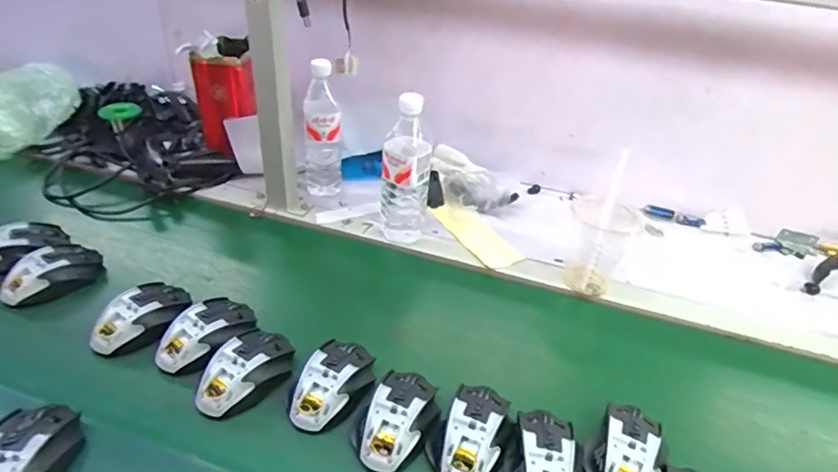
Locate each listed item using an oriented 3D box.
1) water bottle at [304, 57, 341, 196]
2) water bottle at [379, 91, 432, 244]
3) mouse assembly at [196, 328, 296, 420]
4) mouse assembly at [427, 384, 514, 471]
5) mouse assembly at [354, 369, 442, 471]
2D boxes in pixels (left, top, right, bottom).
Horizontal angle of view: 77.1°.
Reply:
[{"bbox_3d":[-0.160,-0.166,0.867,0.060,0.237,0.054,-2,38,-16],"label":"water bottle"},{"bbox_3d":[-0.019,-0.097,0.780,0.071,0.218,0.067,3,33,-4],"label":"water bottle"},{"bbox_3d":[-0.191,0.148,0.583,0.069,0.034,0.116,28,39,22],"label":"mouse assembly"},{"bbox_3d":[0.057,0.201,0.544,0.068,0.032,0.109,27,39,21],"label":"mouse assembly"},{"bbox_3d":[-0.021,0.193,0.556,0.072,0.047,0.113,22,37,23],"label":"mouse assembly"}]

